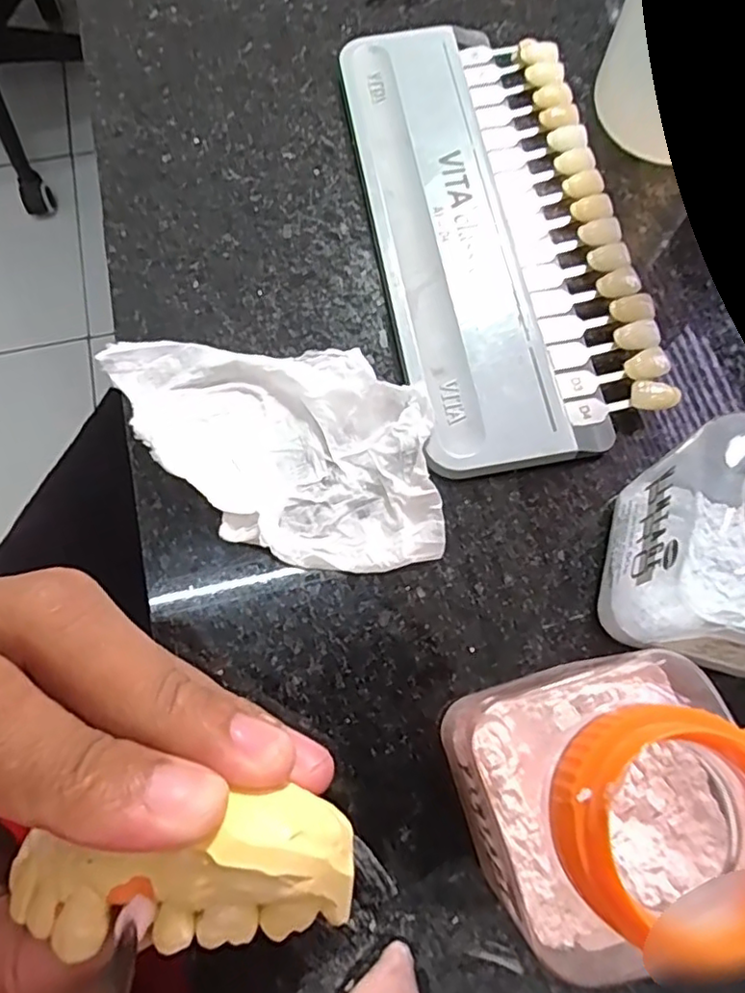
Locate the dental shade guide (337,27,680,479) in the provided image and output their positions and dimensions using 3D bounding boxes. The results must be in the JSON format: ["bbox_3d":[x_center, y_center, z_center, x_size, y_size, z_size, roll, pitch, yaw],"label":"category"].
[{"bbox_3d":[0.034,-0.078,0.177,0.066,0.010,0.144,-9,73,-4],"label":"dental shade guide"}]

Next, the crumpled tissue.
[{"bbox_3d":[-0.025,-0.012,0.155,0.080,0.011,0.058,0,73,-1],"label":"crumpled tissue"}]

